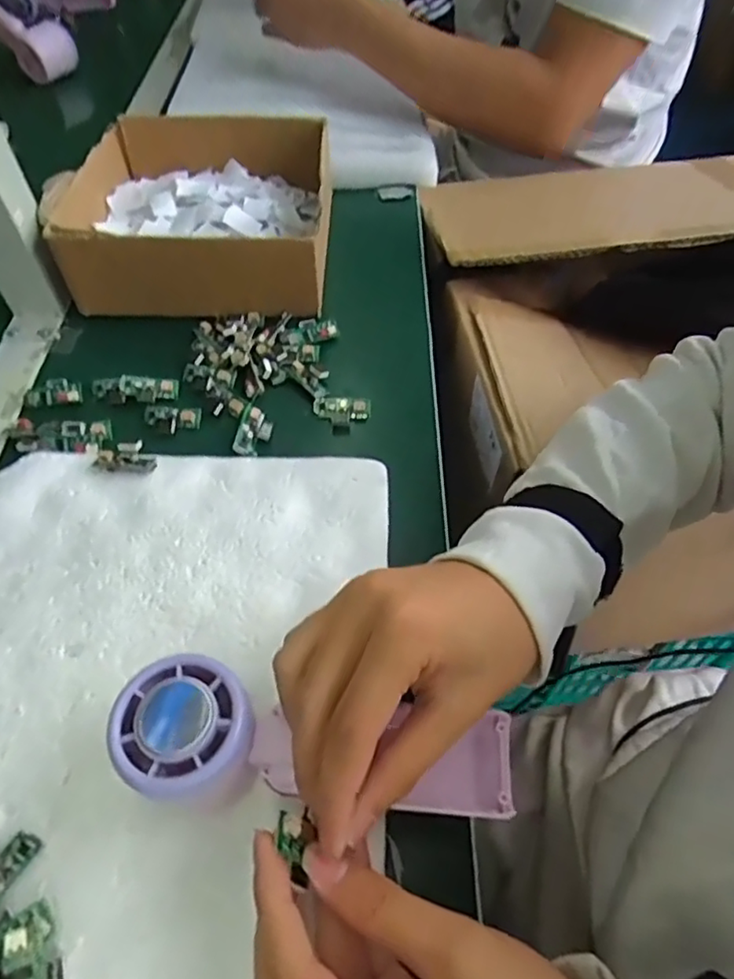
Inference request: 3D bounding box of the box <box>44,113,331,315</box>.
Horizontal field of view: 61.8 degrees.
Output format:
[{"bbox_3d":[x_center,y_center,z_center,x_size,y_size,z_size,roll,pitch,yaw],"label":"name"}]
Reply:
[{"bbox_3d":[-0.137,-0.240,0.528,0.200,0.080,0.206,2,54,2],"label":"box"}]

